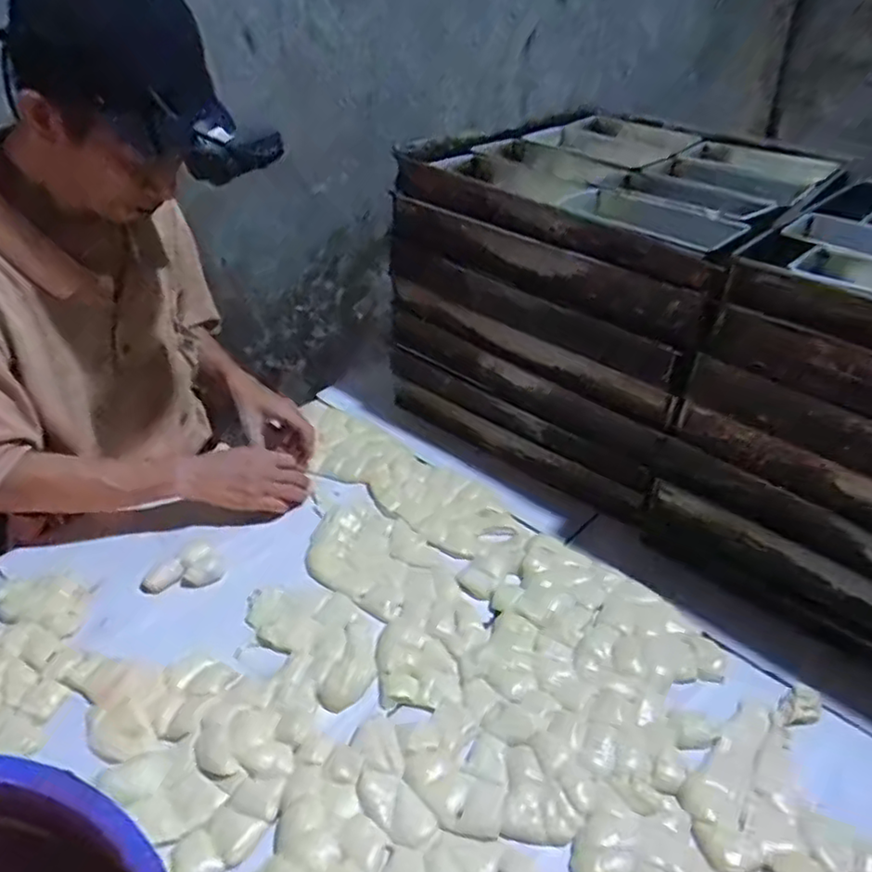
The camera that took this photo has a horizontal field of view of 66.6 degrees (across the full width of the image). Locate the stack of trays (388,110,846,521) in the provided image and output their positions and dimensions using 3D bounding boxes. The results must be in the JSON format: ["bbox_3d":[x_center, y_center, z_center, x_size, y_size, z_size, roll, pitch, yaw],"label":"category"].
[{"bbox_3d":[0.243,-0.199,0.961,0.429,0.373,0.459,-29,44,-35],"label":"stack of trays"}]

